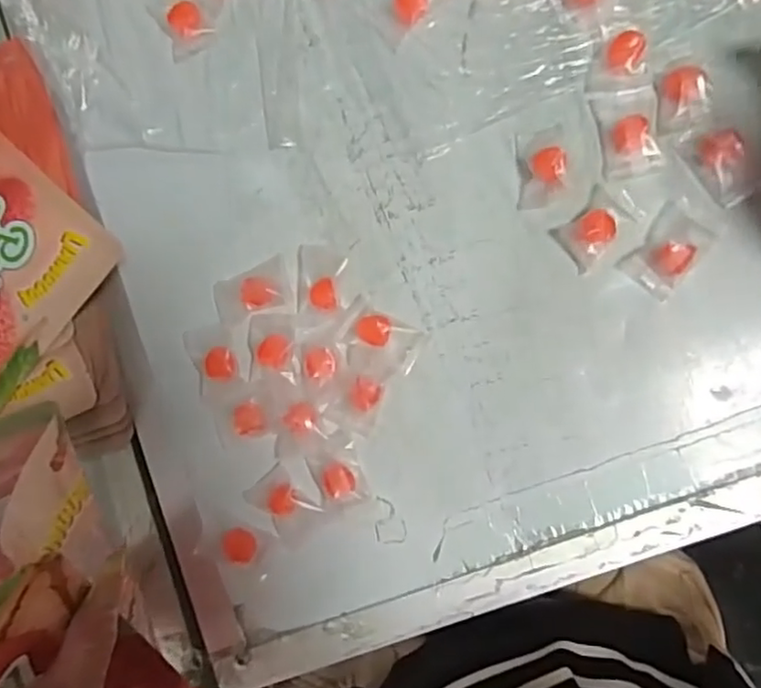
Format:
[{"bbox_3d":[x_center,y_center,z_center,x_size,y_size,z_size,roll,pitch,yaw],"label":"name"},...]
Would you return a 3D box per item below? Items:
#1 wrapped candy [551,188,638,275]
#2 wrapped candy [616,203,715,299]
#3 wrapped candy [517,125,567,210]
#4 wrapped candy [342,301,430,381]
[{"bbox_3d":[0.128,-0.070,0.374,0.044,0.012,0.031,-43,81,3],"label":"wrapped candy"},{"bbox_3d":[0.169,-0.055,0.364,0.032,0.013,0.049,40,92,9],"label":"wrapped candy"},{"bbox_3d":[0.099,-0.110,0.381,0.028,0.017,0.049,-1,86,8],"label":"wrapped candy"},{"bbox_3d":[-0.001,0.001,0.391,0.046,0.011,0.042,25,90,9],"label":"wrapped candy"}]

